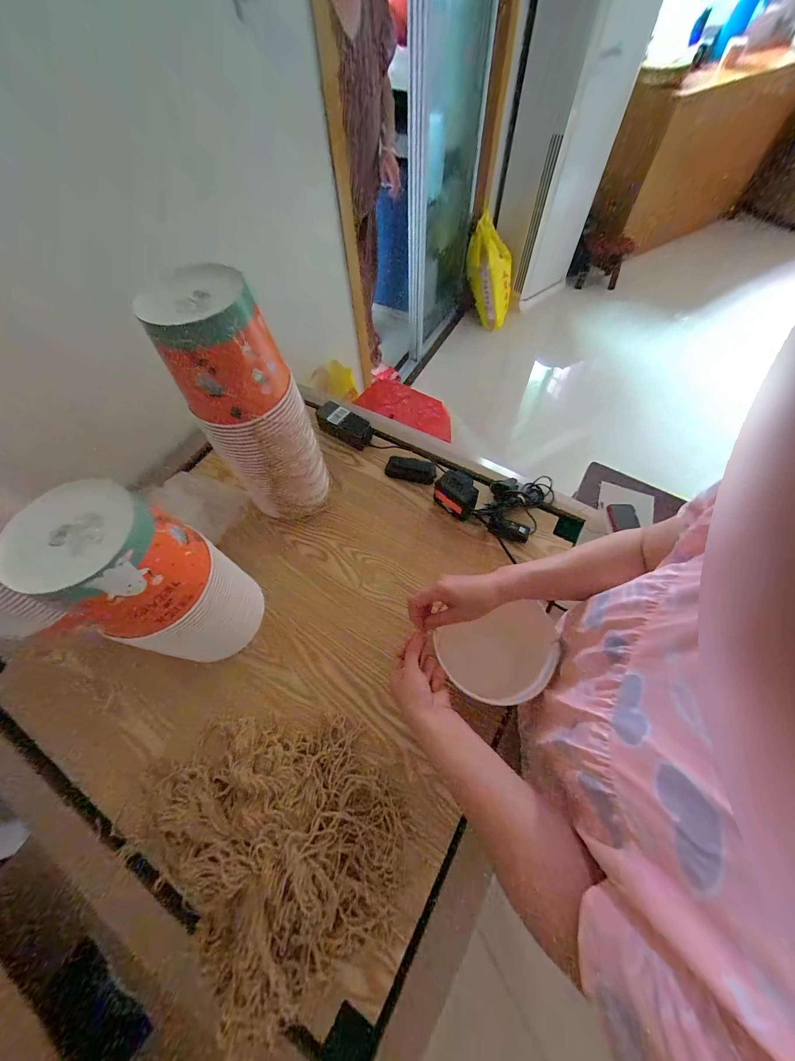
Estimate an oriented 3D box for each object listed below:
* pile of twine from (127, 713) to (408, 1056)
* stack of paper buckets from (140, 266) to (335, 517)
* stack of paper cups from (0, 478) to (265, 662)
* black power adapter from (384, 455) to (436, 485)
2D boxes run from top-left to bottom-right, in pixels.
[{"bbox_3d":[-0.163,0.385,0.455,0.330,0.069,0.273,39,70,21],"label":"pile of twine"},{"bbox_3d":[-0.223,-0.175,0.571,0.151,0.402,0.138,-17,62,-6],"label":"stack of paper buckets"},{"bbox_3d":[-0.314,0.082,0.484,0.130,0.323,0.153,14,63,11],"label":"stack of paper cups"},{"bbox_3d":[0.029,-0.130,0.743,0.105,0.026,0.044,13,63,10],"label":"black power adapter"}]

